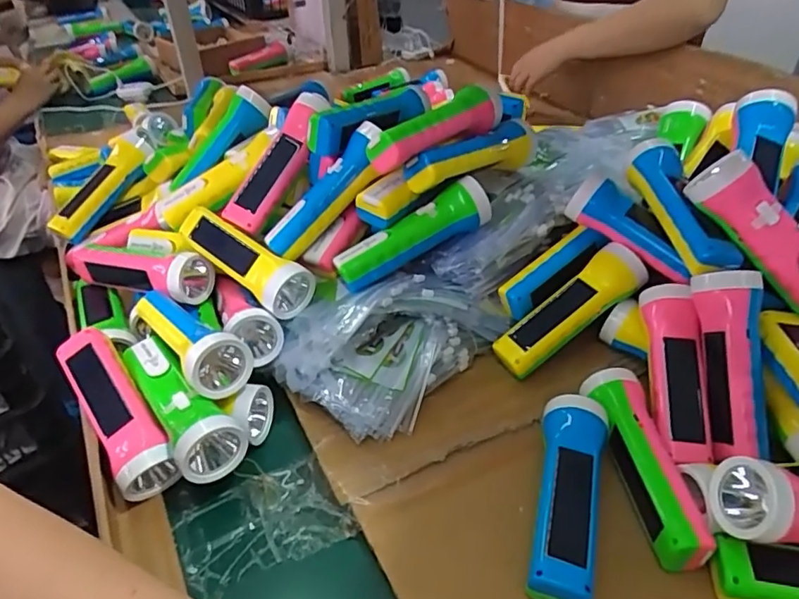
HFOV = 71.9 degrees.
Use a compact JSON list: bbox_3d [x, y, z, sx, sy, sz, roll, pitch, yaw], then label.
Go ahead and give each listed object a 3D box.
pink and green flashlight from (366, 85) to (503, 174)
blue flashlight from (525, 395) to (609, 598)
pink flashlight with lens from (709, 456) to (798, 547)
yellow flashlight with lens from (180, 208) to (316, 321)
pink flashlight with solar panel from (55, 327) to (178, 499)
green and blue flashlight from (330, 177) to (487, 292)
[{"bbox_3d":[0.042,-0.169,0.546,0.155,0.053,0.049,-26,43,-8],"label":"pink and green flashlight"},{"bbox_3d":[0.130,0.152,0.429,0.054,0.052,0.164,9,39,12],"label":"blue flashlight"},{"bbox_3d":[0.298,0.152,0.376,0.156,0.047,0.053,14,39,-2],"label":"pink flashlight with lens"},{"bbox_3d":[-0.161,-0.043,0.563,0.170,0.051,0.047,29,47,32],"label":"yellow flashlight with lens"},{"bbox_3d":[-0.250,0.093,0.479,0.048,0.043,0.167,-28,65,-30],"label":"pink flashlight with solar panel"},{"bbox_3d":[0.014,-0.063,0.551,0.165,0.046,0.043,-31,44,-6],"label":"green and blue flashlight"}]

